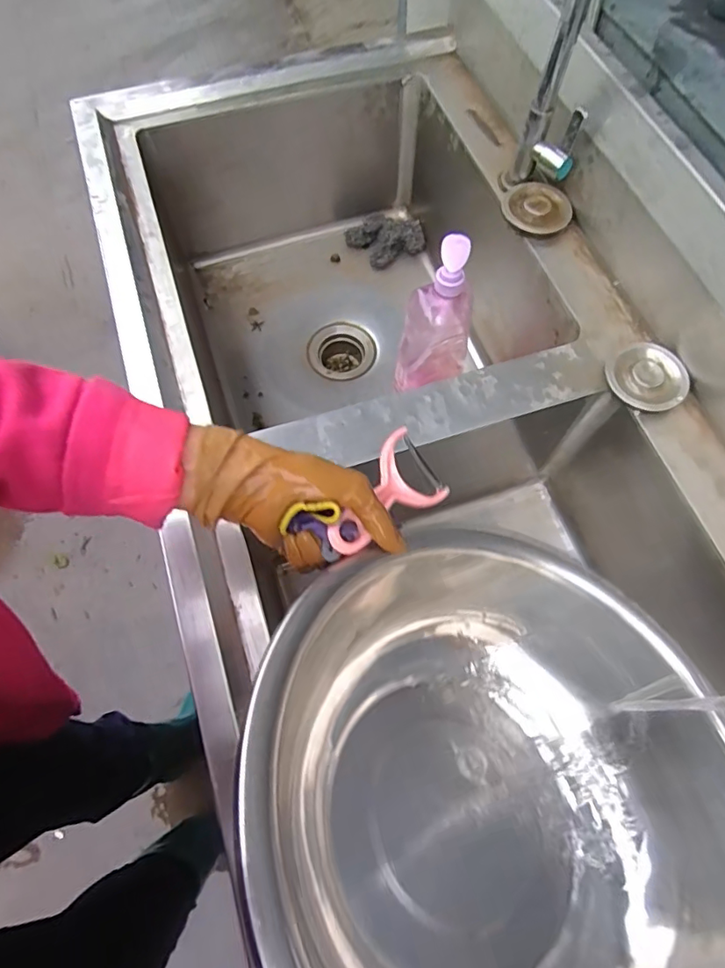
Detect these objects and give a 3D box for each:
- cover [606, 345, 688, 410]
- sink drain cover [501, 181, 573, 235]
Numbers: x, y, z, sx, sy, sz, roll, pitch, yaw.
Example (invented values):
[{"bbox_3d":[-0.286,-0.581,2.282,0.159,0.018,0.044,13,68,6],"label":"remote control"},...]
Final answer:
[{"bbox_3d":[0.301,-0.111,0.560,0.079,0.016,0.073,-5,67,-2],"label":"cover"},{"bbox_3d":[0.215,-0.342,0.656,0.079,0.015,0.078,5,68,2],"label":"sink drain cover"}]

